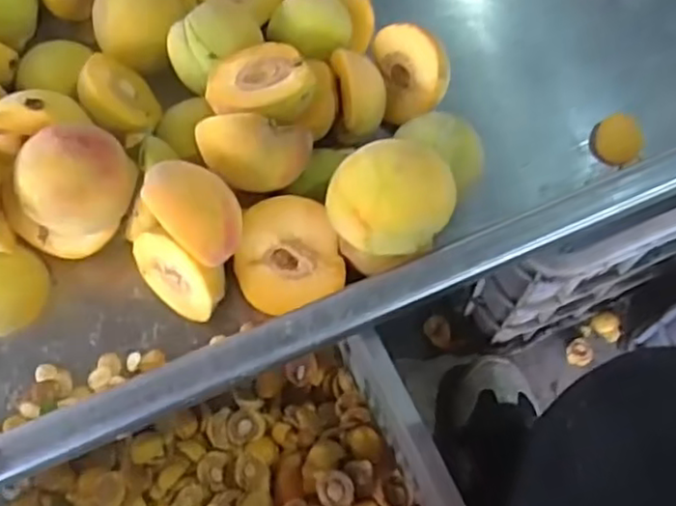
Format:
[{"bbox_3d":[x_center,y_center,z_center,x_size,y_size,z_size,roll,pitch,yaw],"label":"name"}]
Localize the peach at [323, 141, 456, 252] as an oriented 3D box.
[{"bbox_3d":[0.025,-0.026,0.348,0.059,0.048,0.047,32,71,13],"label":"peach"}]

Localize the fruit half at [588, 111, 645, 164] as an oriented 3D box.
[{"bbox_3d":[0.182,-0.072,0.448,0.031,0.017,0.032,-2,85,27],"label":"fruit half"}]

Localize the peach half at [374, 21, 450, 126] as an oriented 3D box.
[{"bbox_3d":[0.048,-0.112,0.431,0.048,0.058,0.028,21,29,33],"label":"peach half"}]

